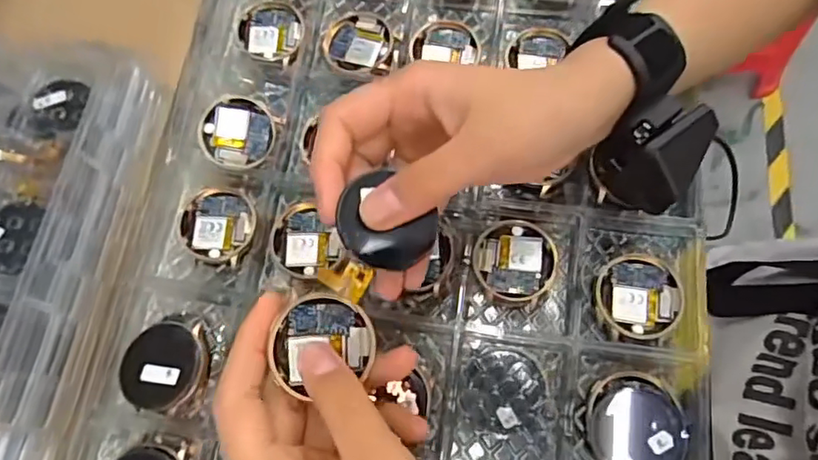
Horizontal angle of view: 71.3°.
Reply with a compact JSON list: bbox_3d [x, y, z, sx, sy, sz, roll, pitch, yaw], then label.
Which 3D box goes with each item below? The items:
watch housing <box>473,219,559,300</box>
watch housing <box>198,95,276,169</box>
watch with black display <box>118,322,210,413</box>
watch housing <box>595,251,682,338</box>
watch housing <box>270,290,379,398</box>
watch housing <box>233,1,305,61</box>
[{"bbox_3d":[0.057,0.016,0.306,0.042,0.010,0.042,6,70,7],"label":"watch housing"},{"bbox_3d":[-0.102,-0.058,0.338,0.042,0.010,0.042,0,90,-5],"label":"watch housing"},{"bbox_3d":[-0.126,0.070,0.294,0.042,0.018,0.043,2,70,5],"label":"watch with black display"},{"bbox_3d":[0.119,0.035,0.297,0.042,0.009,0.042,-1,69,4],"label":"watch housing"},{"bbox_3d":[-0.035,0.046,0.240,0.040,0.010,0.037,7,82,-19],"label":"watch housing"},{"bbox_3d":[-0.089,-0.127,0.363,0.042,0.006,0.042,7,70,7],"label":"watch housing"}]

